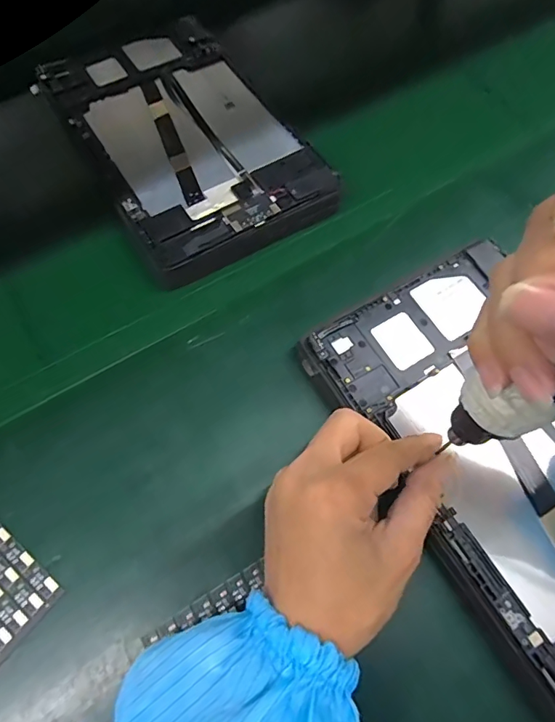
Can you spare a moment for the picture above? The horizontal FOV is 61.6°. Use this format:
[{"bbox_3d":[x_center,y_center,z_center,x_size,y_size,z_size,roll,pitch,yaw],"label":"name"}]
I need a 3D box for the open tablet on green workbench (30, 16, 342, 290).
[{"bbox_3d":[-0.077,-0.183,0.377,0.155,0.024,0.260,-31,69,-15],"label":"open tablet on green workbench"}]

